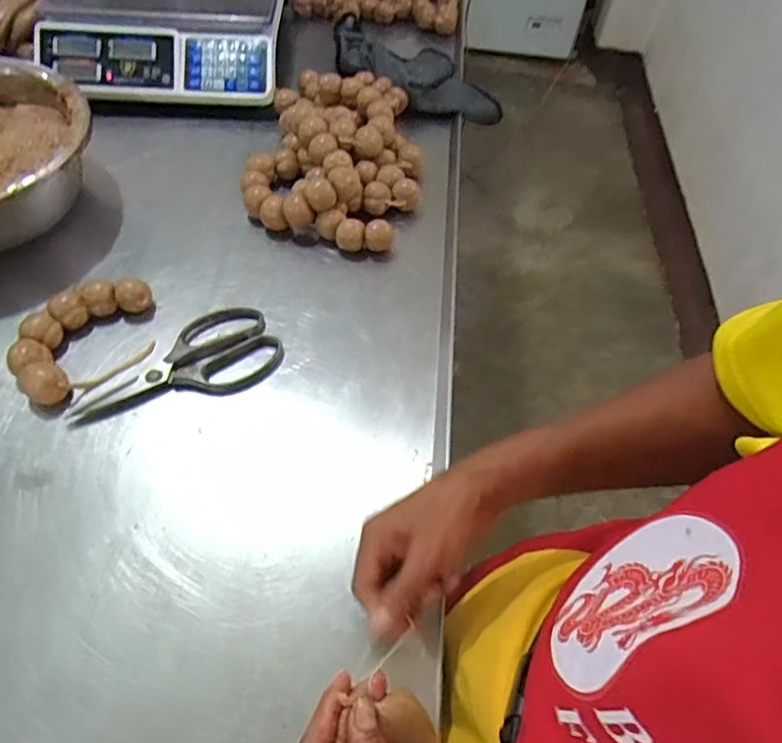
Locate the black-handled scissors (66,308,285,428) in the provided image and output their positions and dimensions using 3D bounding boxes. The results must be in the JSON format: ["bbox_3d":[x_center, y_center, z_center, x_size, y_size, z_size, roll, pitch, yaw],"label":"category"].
[{"bbox_3d":[-0.211,0.000,0.558,0.203,0.017,0.093,-26,61,-20],"label":"black-handled scissors"}]

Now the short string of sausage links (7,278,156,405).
[{"bbox_3d":[-0.306,-0.037,0.568,0.146,0.037,0.101,-37,66,-26],"label":"short string of sausage links"}]

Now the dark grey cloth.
[{"bbox_3d":[0.017,-0.464,0.883,0.314,0.068,0.125,32,58,16],"label":"dark grey cloth"}]

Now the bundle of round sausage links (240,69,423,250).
[{"bbox_3d":[-0.065,-0.299,0.746,0.211,0.085,0.332,10,55,2],"label":"bundle of round sausage links"}]

